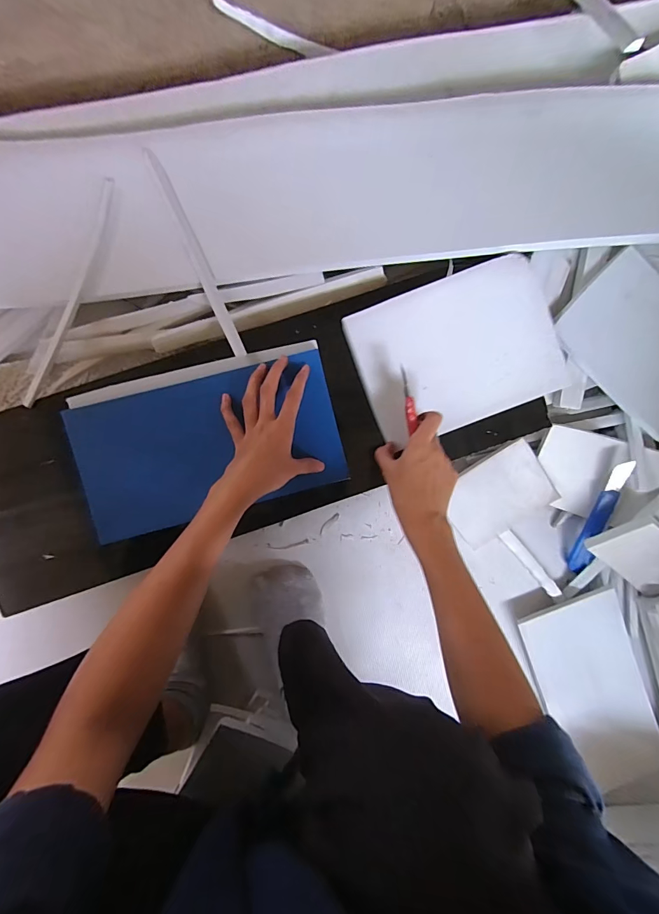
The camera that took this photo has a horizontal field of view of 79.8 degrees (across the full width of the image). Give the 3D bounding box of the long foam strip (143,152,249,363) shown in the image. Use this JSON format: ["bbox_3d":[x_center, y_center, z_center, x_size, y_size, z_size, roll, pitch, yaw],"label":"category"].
[{"bbox_3d":[-0.158,-0.238,0.462,0.015,0.020,0.280,-25,81,-2],"label":"long foam strip"}]

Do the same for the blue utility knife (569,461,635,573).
[{"bbox_3d":[0.354,0.083,0.517,0.022,0.014,0.173,4,117,-4],"label":"blue utility knife"}]

